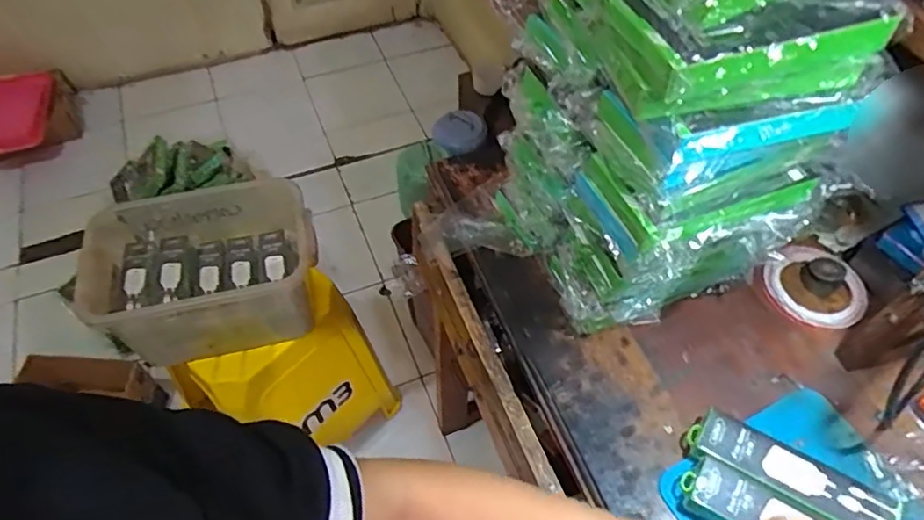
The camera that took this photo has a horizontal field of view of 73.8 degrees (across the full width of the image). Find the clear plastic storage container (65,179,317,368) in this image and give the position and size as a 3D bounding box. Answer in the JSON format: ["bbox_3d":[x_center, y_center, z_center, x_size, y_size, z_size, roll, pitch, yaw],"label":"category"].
[{"bbox_3d":[-0.377,0.018,0.970,0.299,0.158,0.202,-12,54,-9],"label":"clear plastic storage container"}]

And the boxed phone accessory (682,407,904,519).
[{"bbox_3d":[0.275,0.182,0.522,0.163,0.022,0.051,23,56,20],"label":"boxed phone accessory"}]

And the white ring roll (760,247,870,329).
[{"bbox_3d":[0.376,0.029,0.656,0.086,0.024,0.096,-26,57,-18],"label":"white ring roll"}]

